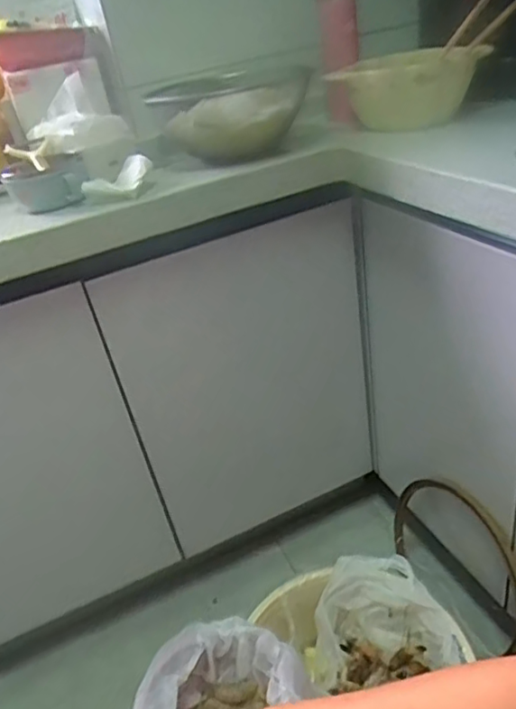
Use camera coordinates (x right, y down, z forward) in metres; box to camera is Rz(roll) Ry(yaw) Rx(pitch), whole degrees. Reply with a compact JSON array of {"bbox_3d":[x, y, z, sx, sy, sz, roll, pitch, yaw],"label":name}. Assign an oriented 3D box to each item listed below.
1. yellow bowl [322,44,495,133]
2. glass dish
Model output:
[{"bbox_3d":[0.214,-0.374,0.805,0.190,0.099,0.163,12,38,26],"label":"yellow bowl"},{"bbox_3d":[-0.024,-0.323,0.782,0.194,0.087,0.155,-3,34,6],"label":"glass dish"}]

